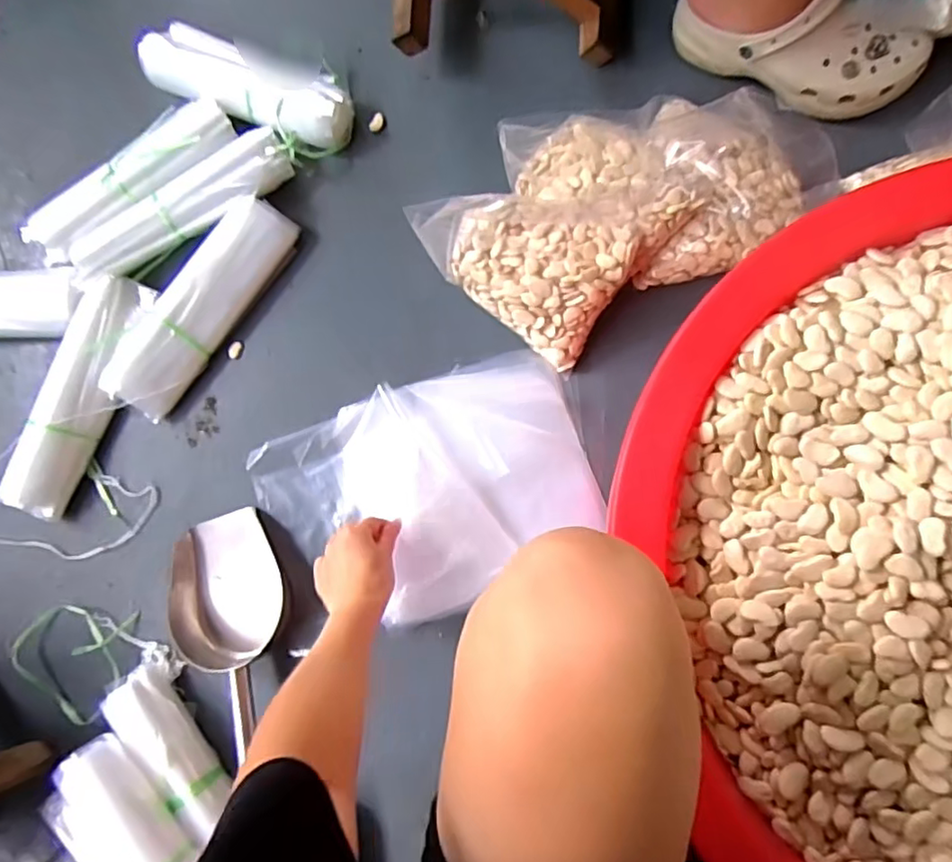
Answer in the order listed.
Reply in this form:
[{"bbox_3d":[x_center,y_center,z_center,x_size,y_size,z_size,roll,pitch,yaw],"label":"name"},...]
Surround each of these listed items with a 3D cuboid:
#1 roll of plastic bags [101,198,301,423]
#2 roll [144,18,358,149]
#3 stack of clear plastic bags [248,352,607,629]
[{"bbox_3d":[-0.327,-0.150,0.722,0.088,0.055,0.284,36,87,8],"label":"roll of plastic bags"},{"bbox_3d":[-0.286,-0.427,0.756,0.281,0.053,0.091,22,84,11],"label":"roll"},{"bbox_3d":[-0.051,0.067,0.662,0.356,0.030,0.240,-21,77,3],"label":"stack of clear plastic bags"}]

